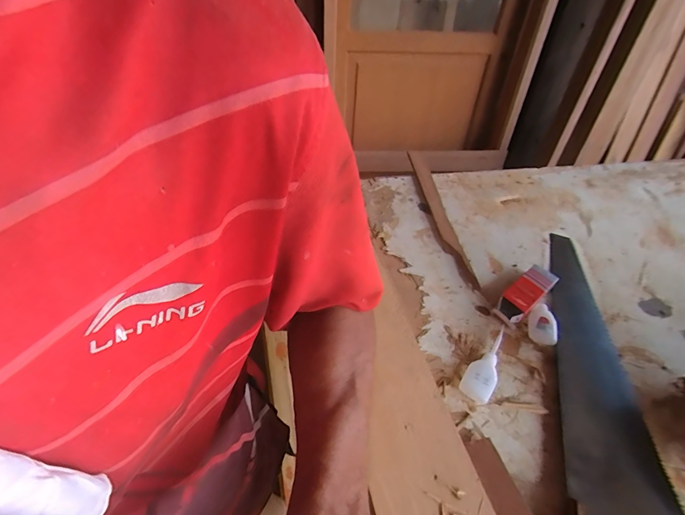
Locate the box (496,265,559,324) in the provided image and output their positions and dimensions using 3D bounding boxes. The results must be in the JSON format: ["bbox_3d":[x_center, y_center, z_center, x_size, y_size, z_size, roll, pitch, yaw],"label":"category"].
[{"bbox_3d":[0.270,0.055,0.516,0.116,0.025,0.040,-30,57,-30],"label":"box"}]

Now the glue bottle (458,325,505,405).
[{"bbox_3d":[0.187,0.127,0.441,0.035,0.020,0.120,31,51,21],"label":"glue bottle"}]

